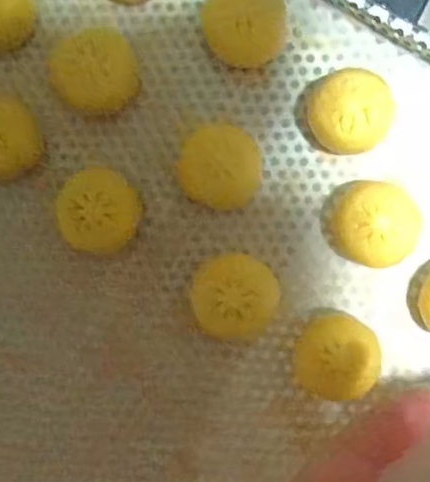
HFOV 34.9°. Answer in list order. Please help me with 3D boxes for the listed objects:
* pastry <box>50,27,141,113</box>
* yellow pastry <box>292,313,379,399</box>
[{"bbox_3d":[-0.040,-0.057,0.230,0.026,0.021,0.026,-9,91,4],"label":"pastry"},{"bbox_3d":[0.040,0.038,0.224,0.026,0.019,0.025,0,92,4],"label":"yellow pastry"}]

